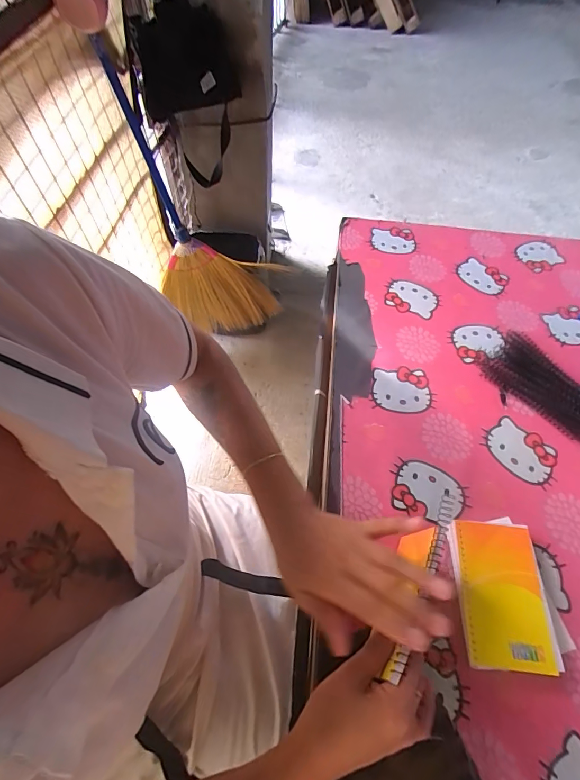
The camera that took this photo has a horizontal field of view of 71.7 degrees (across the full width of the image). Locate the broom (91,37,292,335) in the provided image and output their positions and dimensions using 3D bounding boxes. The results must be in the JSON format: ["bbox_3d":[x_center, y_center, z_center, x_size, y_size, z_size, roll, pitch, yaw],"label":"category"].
[{"bbox_3d":[-0.291,-0.497,1.230,0.327,0.912,0.144,2,55,21],"label":"broom"}]

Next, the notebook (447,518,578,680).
[{"bbox_3d":[0.213,0.200,0.400,0.101,0.020,0.132,0,58,-2],"label":"notebook"}]

